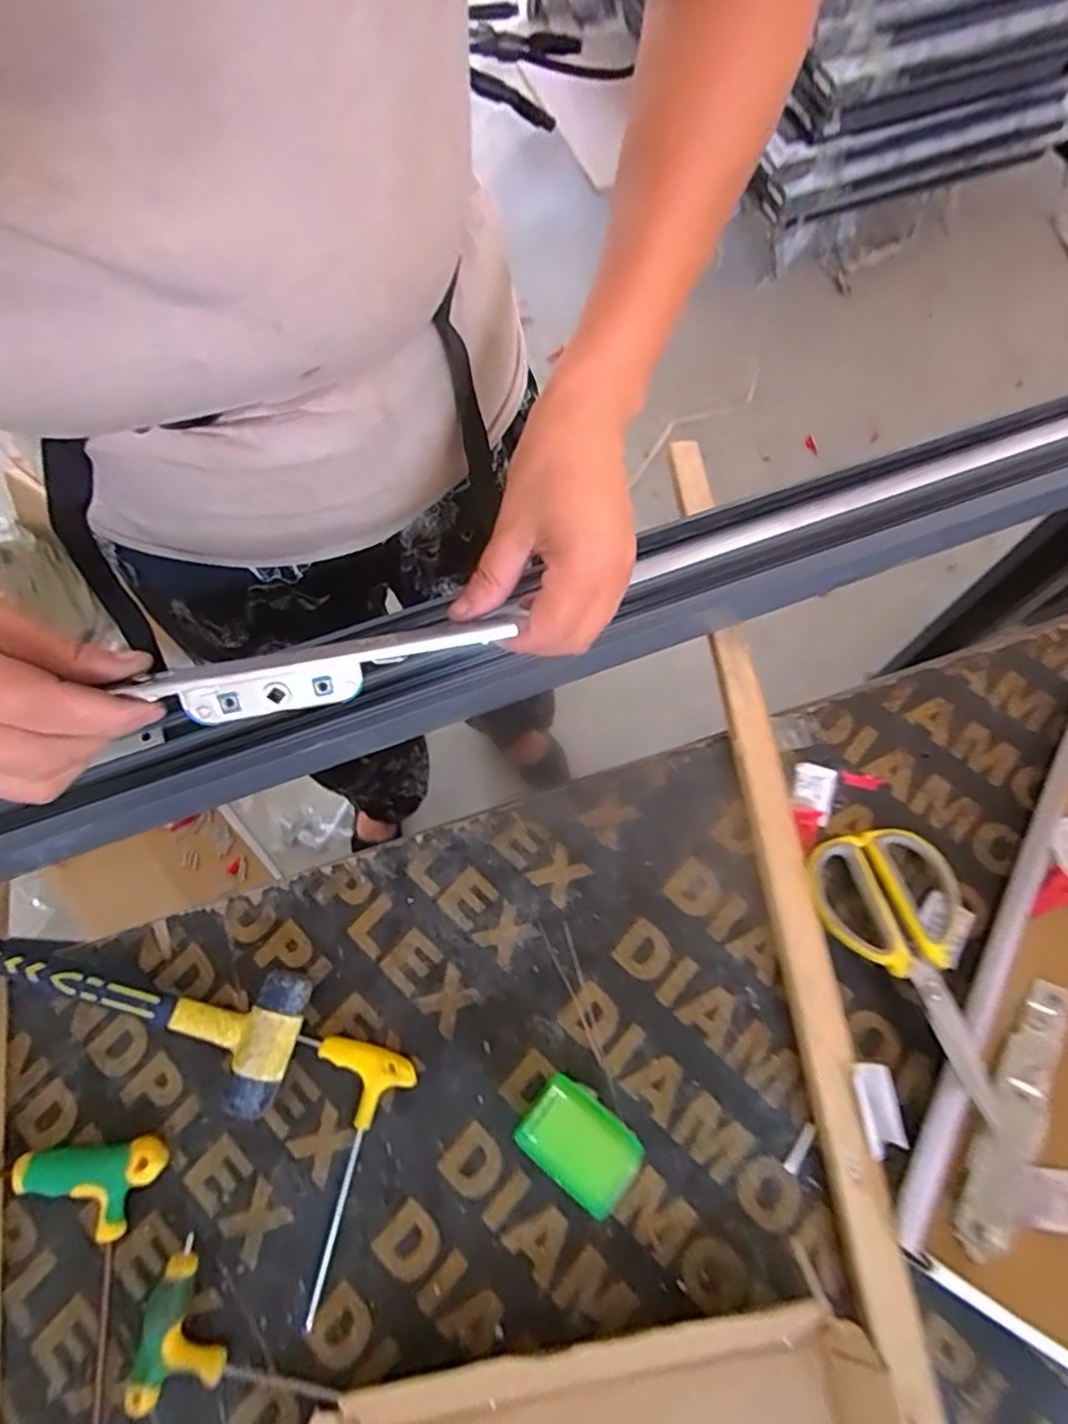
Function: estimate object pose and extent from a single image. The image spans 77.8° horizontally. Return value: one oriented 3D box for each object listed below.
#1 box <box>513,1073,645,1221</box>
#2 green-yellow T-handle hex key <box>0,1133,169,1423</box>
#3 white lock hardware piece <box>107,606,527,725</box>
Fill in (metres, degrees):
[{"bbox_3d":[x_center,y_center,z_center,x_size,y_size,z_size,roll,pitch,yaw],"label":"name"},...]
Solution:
[{"bbox_3d":[0.026,0.243,0.376,0.064,0.031,0.046,37,75,14],"label":"box"},{"bbox_3d":[-0.261,0.339,0.354,0.094,0.022,0.189,-1,69,2],"label":"green-yellow T-handle hex key"},{"bbox_3d":[-0.094,-0.023,0.326,0.170,0.019,0.025,-15,69,-13],"label":"white lock hardware piece"}]

